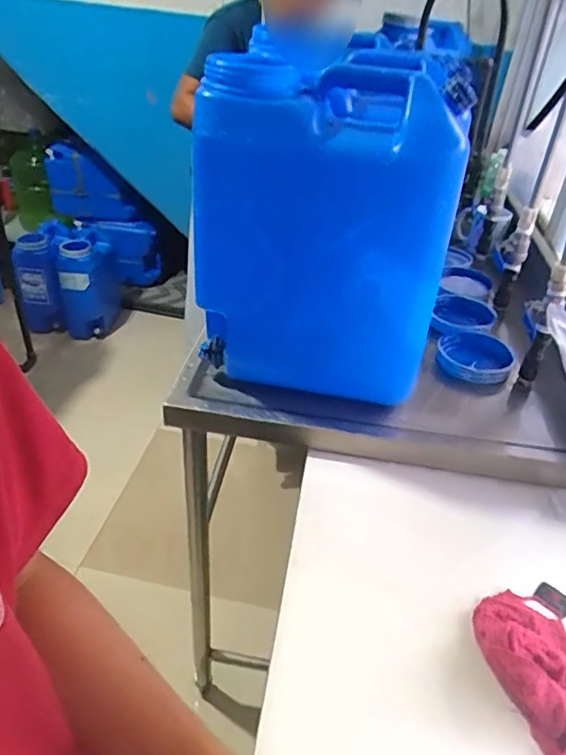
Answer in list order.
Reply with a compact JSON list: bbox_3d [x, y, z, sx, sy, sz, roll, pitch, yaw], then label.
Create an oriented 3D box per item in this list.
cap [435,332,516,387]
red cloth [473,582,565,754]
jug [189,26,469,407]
[{"bbox_3d":[0.317,-0.032,0.934,0.118,0.038,0.118,3,36,-2],"label":"cap"},{"bbox_3d":[0.265,0.284,0.537,0.122,0.052,0.208,1,36,-6],"label":"red cloth"},{"bbox_3d":[0.048,-0.186,0.771,0.325,0.428,0.148,9,36,5],"label":"jug"}]

